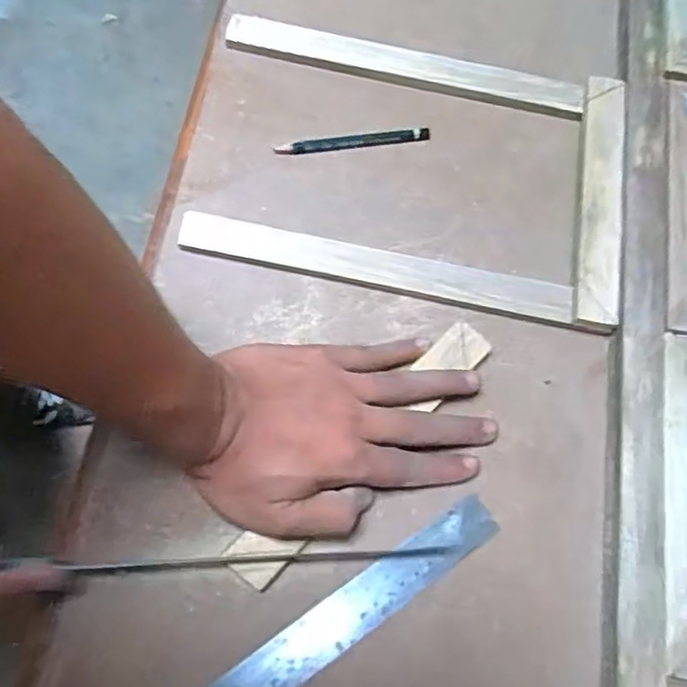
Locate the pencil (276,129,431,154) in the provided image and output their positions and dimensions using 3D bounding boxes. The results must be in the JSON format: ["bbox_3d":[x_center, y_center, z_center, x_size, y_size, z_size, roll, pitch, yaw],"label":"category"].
[{"bbox_3d":[0.008,-0.145,0.461,0.111,0.007,0.010,-8,72,-5],"label":"pencil"}]

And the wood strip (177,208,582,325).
[{"bbox_3d":[0.024,-0.050,0.428,0.260,0.015,0.027,11,72,1],"label":"wood strip"}]

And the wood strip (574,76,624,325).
[{"bbox_3d":[0.182,-0.107,0.458,0.028,0.007,0.195,10,72,1],"label":"wood strip"}]

